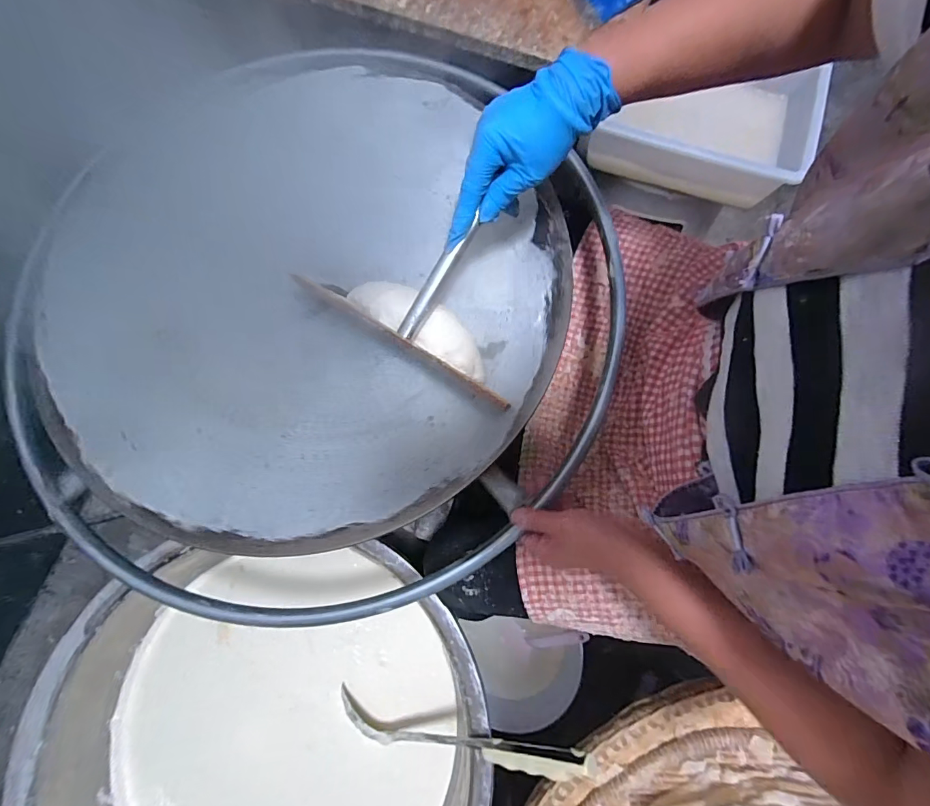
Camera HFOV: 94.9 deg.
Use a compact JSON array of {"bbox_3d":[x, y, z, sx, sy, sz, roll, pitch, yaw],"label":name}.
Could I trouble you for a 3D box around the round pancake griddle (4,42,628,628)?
[{"bbox_3d":[-0.158,-0.139,0.487,0.673,0.053,0.724,0,76,1],"label":"round pancake griddle"}]

